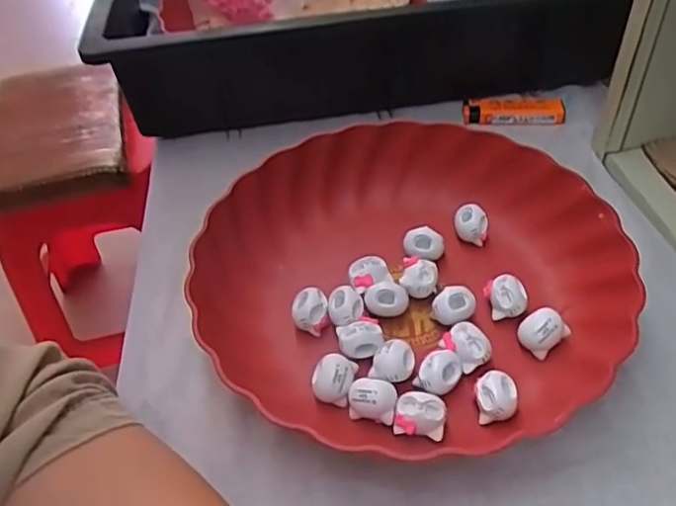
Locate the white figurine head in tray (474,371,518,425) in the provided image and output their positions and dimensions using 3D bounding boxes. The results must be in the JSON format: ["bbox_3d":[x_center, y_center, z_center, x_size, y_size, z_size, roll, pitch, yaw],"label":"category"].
[{"bbox_3d":[0.082,0.075,0.323,0.020,0.017,0.023,8,48,12],"label":"white figurine head in tray"}]

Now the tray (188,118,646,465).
[{"bbox_3d":[0.044,0.006,0.376,0.236,0.045,0.225,8,48,12],"label":"tray"}]

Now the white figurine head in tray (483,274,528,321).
[{"bbox_3d":[0.099,0.027,0.369,0.025,0.020,0.021,11,49,15],"label":"white figurine head in tray"}]

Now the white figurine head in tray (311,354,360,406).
[{"bbox_3d":[-0.002,0.068,0.337,0.021,0.017,0.024,9,48,13],"label":"white figurine head in tray"}]

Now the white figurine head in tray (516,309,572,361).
[{"bbox_3d":[0.116,0.042,0.350,0.023,0.017,0.022,-34,53,-24],"label":"white figurine head in tray"}]

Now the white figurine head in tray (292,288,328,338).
[{"bbox_3d":[-0.016,0.035,0.370,0.020,0.022,0.020,0,47,5],"label":"white figurine head in tray"}]

